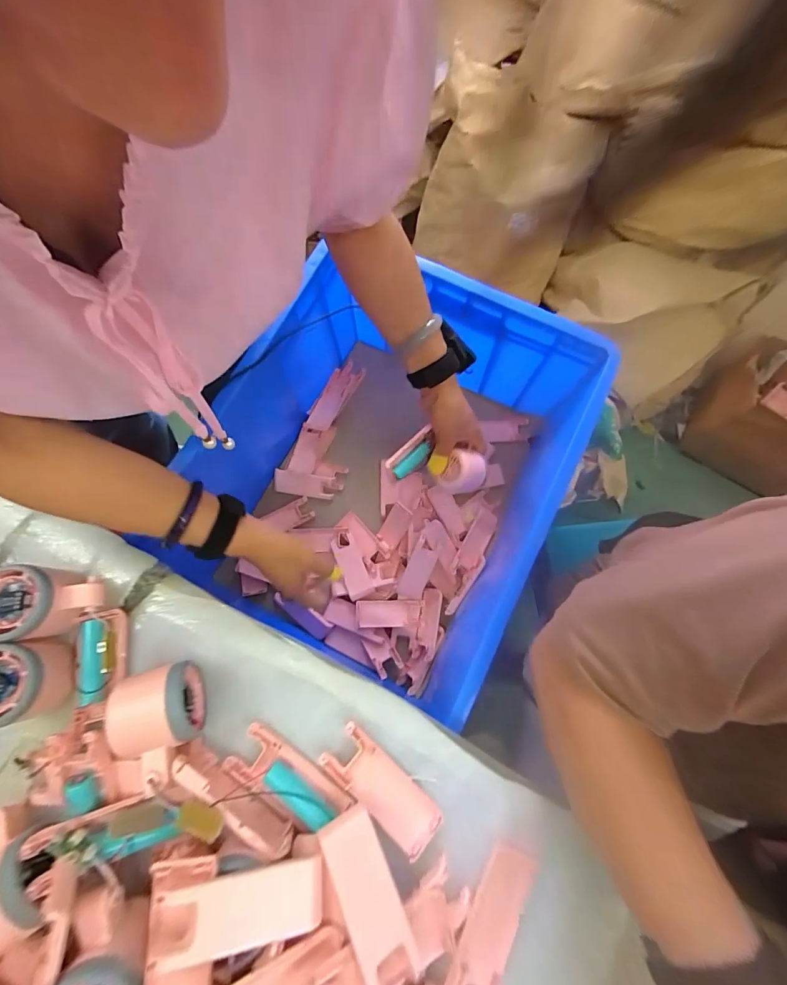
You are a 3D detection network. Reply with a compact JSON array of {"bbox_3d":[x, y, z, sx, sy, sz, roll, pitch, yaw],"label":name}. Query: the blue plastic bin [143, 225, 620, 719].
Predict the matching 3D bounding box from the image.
[{"bbox_3d":[-0.010,-0.029,0.563,0.407,0.257,0.485,27,75,6],"label":"blue plastic bin"}]

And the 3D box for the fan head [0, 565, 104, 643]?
[{"bbox_3d":[-0.288,0.092,0.330,0.077,0.049,0.055,-2,74,-2],"label":"fan head"}]

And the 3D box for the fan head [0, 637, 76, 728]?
[{"bbox_3d":[-0.294,0.147,0.308,0.053,0.042,0.057,-13,75,-5],"label":"fan head"}]

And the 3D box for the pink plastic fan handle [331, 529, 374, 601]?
[{"bbox_3d":[-0.069,0.109,0.624,0.039,0.019,0.107,-23,76,-8],"label":"pink plastic fan handle"}]

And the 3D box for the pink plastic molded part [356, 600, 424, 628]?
[{"bbox_3d":[-0.006,0.186,0.610,0.103,0.013,0.039,3,73,-20],"label":"pink plastic molded part"}]

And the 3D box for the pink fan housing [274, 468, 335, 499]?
[{"bbox_3d":[-0.152,-0.015,0.666,0.098,0.018,0.038,5,74,0],"label":"pink fan housing"}]

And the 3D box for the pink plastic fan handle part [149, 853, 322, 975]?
[{"bbox_3d":[-0.104,0.273,0.264,0.107,0.028,0.047,14,48,-20],"label":"pink plastic fan handle part"}]

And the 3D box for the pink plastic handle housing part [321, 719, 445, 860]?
[{"bbox_3d":[-0.010,0.241,0.324,0.103,0.013,0.039,42,77,10],"label":"pink plastic handle housing part"}]

